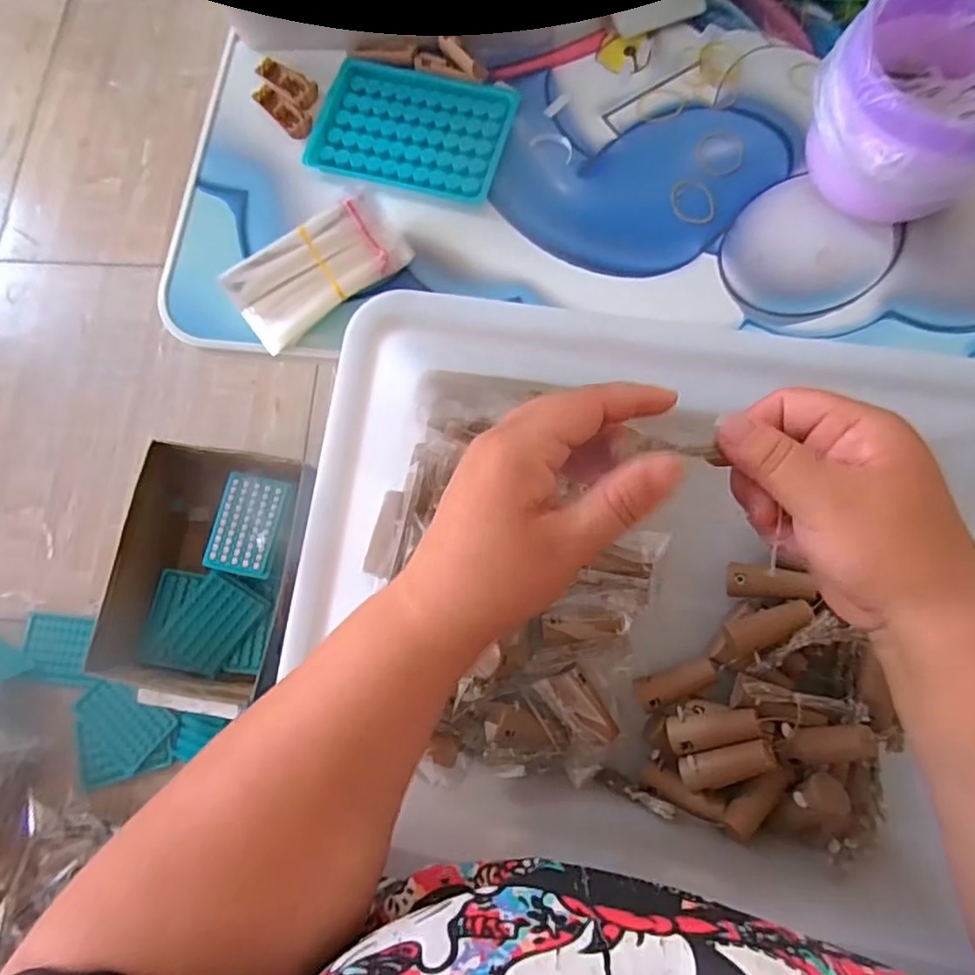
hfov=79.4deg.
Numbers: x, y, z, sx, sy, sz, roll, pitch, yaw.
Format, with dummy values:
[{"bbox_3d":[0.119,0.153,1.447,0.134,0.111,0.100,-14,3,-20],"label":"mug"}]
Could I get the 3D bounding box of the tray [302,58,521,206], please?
[{"bbox_3d":[-0.053,-0.250,0.412,0.133,0.012,0.094,15,78,7],"label":"tray"}]

